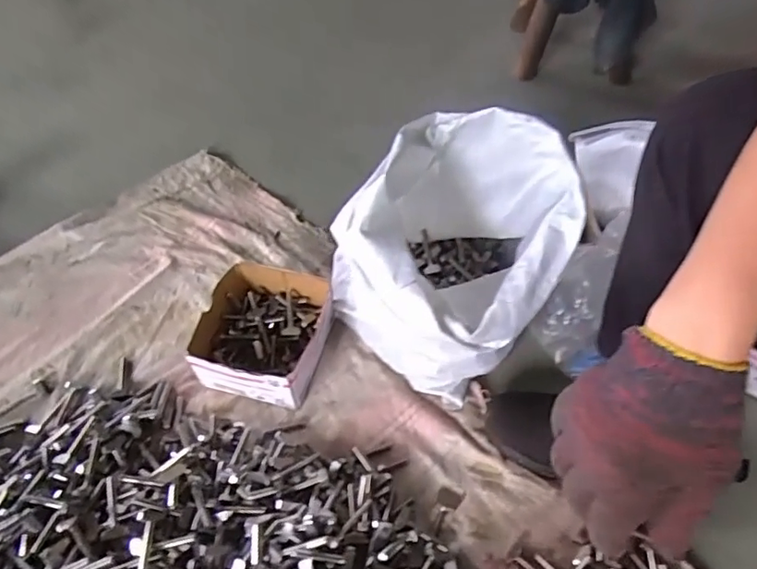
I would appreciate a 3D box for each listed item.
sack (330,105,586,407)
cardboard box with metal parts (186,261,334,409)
[{"bbox_3d":[0.085,-0.023,0.623,0.231,0.254,0.241,-39,61,-24],"label":"sack"},{"bbox_3d":[-0.140,0.060,0.681,0.151,0.078,0.151,10,55,9],"label":"cardboard box with metal parts"}]

